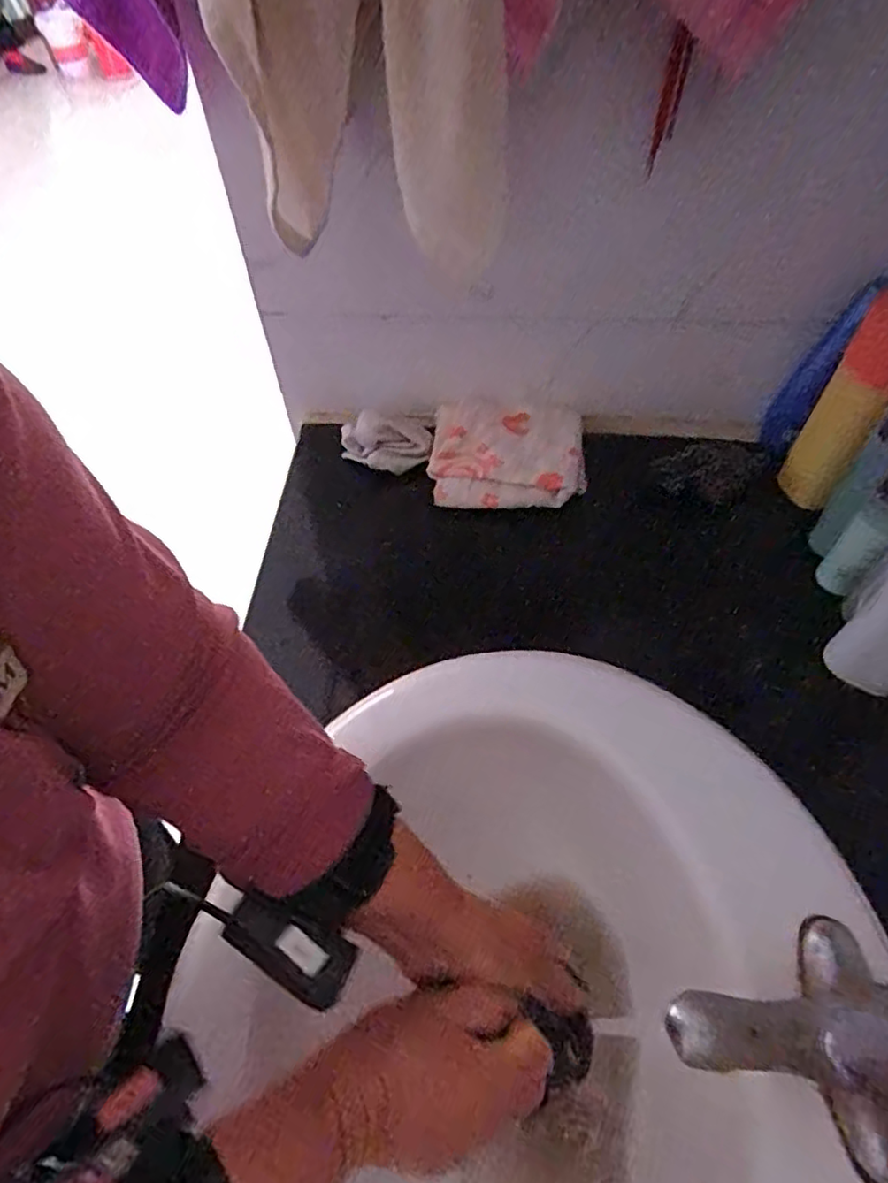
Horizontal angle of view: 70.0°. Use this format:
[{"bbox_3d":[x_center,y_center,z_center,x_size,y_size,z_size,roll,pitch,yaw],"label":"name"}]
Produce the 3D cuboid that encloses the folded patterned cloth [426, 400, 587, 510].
[{"bbox_3d":[0.062,-0.140,0.642,0.148,0.031,0.126,1,55,2],"label":"folded patterned cloth"}]

